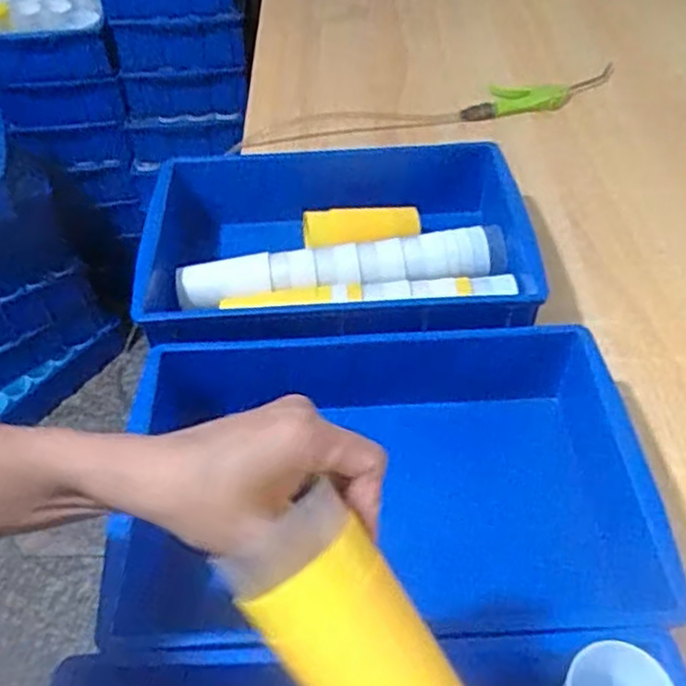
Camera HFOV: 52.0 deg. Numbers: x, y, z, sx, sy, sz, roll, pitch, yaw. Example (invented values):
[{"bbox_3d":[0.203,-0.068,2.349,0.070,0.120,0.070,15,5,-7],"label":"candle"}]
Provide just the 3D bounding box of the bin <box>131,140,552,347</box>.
[{"bbox_3d":[0.000,-0.085,0.772,0.409,0.121,0.310,-4,48,-1],"label":"bin"}]

